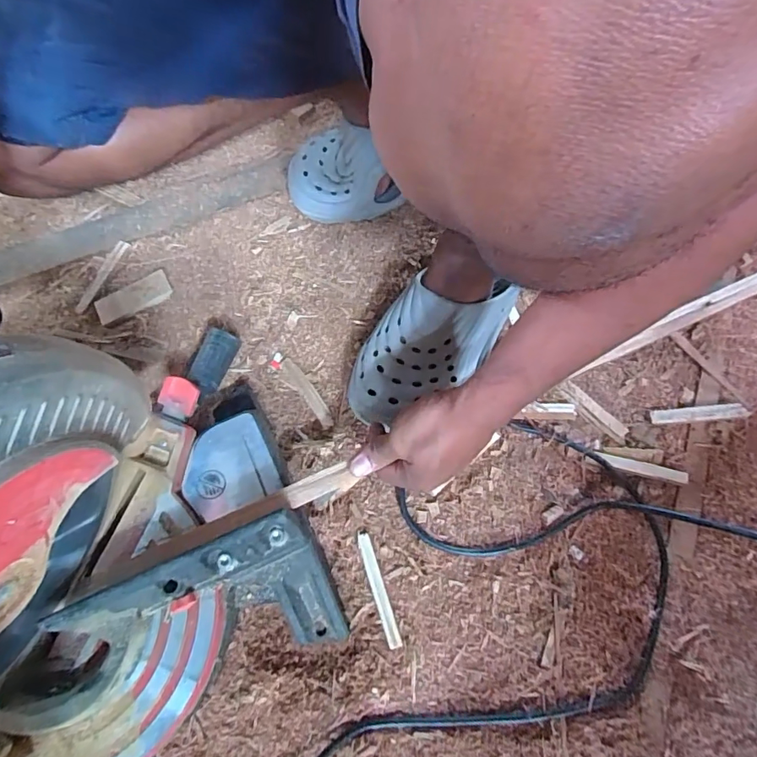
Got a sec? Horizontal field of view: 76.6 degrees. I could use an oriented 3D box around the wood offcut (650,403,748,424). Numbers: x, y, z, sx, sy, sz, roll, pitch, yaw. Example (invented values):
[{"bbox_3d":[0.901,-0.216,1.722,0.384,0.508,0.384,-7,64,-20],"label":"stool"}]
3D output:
[{"bbox_3d":[0.360,0.039,0.539,0.102,0.009,0.017,-4,72,-1],"label":"wood offcut"}]

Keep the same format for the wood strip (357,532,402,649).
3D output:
[{"bbox_3d":[0.000,0.208,0.476,0.013,0.010,0.108,-17,72,-5],"label":"wood strip"}]

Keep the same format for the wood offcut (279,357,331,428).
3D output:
[{"bbox_3d":[-0.082,0.016,0.553,0.018,0.009,0.099,-35,75,-10],"label":"wood offcut"}]

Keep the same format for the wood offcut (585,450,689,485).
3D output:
[{"bbox_3d":[0.280,0.096,0.521,0.102,0.010,0.016,14,72,5],"label":"wood offcut"}]

